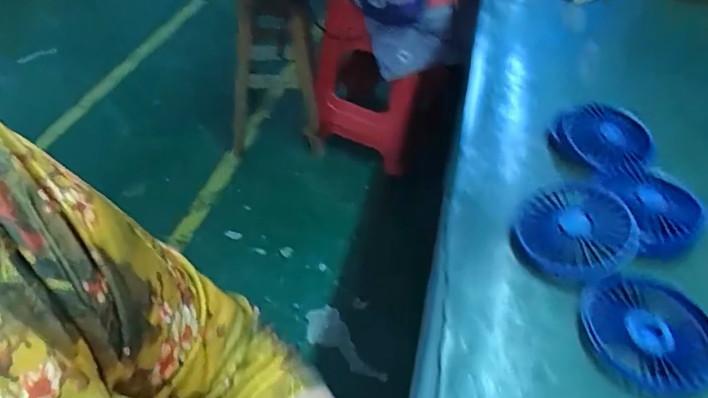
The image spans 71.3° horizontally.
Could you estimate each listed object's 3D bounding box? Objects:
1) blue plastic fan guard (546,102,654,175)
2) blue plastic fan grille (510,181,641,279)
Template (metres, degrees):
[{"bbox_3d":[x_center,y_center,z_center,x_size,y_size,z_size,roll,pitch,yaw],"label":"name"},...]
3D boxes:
[{"bbox_3d":[0.246,-0.062,0.493,0.096,0.030,0.094,29,51,22],"label":"blue plastic fan guard"},{"bbox_3d":[0.179,0.022,0.401,0.087,0.018,0.091,22,60,34],"label":"blue plastic fan grille"}]

